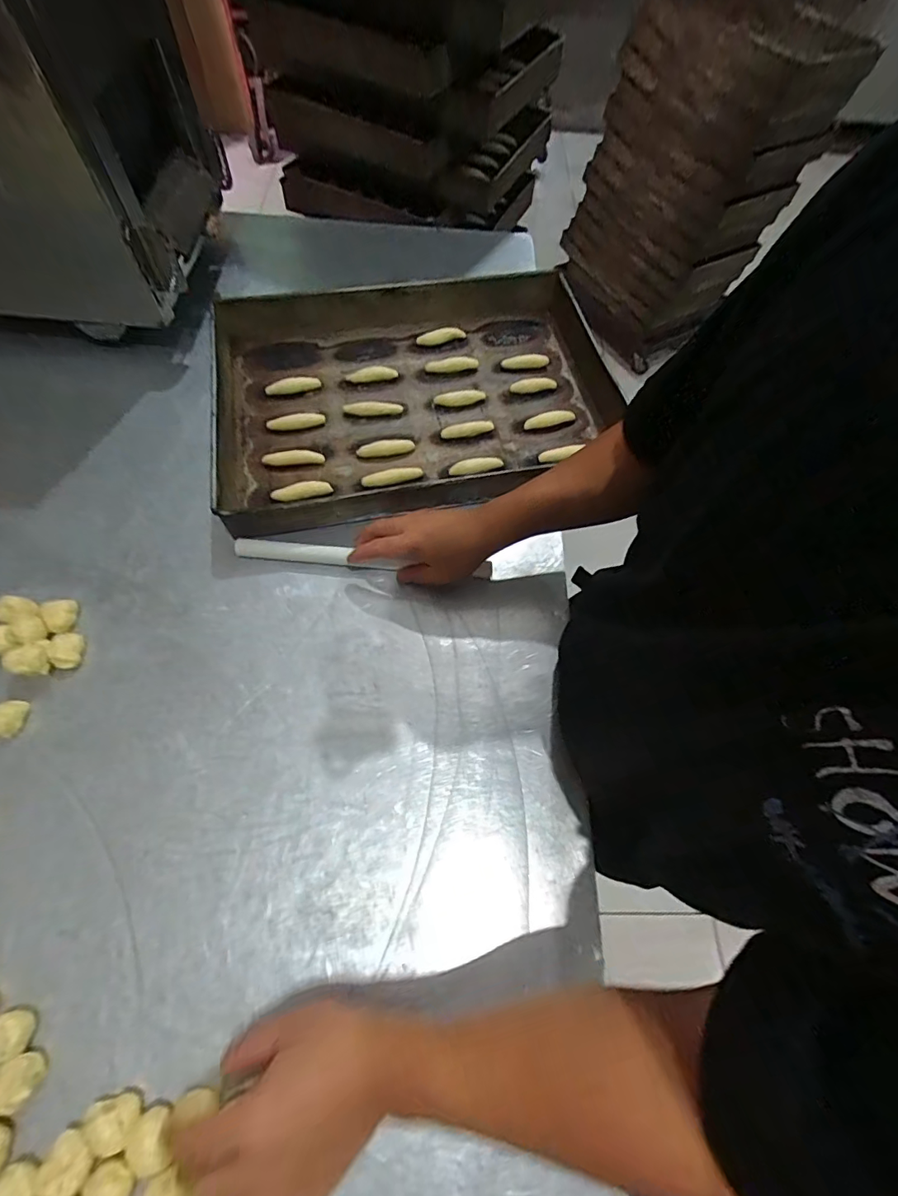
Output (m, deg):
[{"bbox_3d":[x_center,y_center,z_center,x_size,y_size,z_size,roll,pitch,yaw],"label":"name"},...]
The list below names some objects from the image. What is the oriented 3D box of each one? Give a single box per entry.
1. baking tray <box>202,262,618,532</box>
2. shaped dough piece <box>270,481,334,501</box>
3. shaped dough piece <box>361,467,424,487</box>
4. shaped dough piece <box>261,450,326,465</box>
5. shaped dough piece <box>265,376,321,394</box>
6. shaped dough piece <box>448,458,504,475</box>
[{"bbox_3d":[-0.040,-0.274,0.639,0.515,0.061,0.360,-9,65,-8],"label":"baking tray"},{"bbox_3d":[-0.180,-0.131,0.581,0.072,0.011,0.018,-10,65,-8],"label":"shaped dough piece"},{"bbox_3d":[-0.071,-0.152,0.597,0.075,0.009,0.020,-14,66,-10],"label":"shaped dough piece"},{"bbox_3d":[-0.197,-0.179,0.605,0.076,0.008,0.019,-3,64,-5],"label":"shaped dough piece"},{"bbox_3d":[-0.215,-0.293,0.655,0.072,0.014,0.020,-20,67,-13],"label":"shaped dough piece"},{"bbox_3d":[0.034,-0.167,0.609,0.069,0.010,0.023,-13,65,-10],"label":"shaped dough piece"}]

